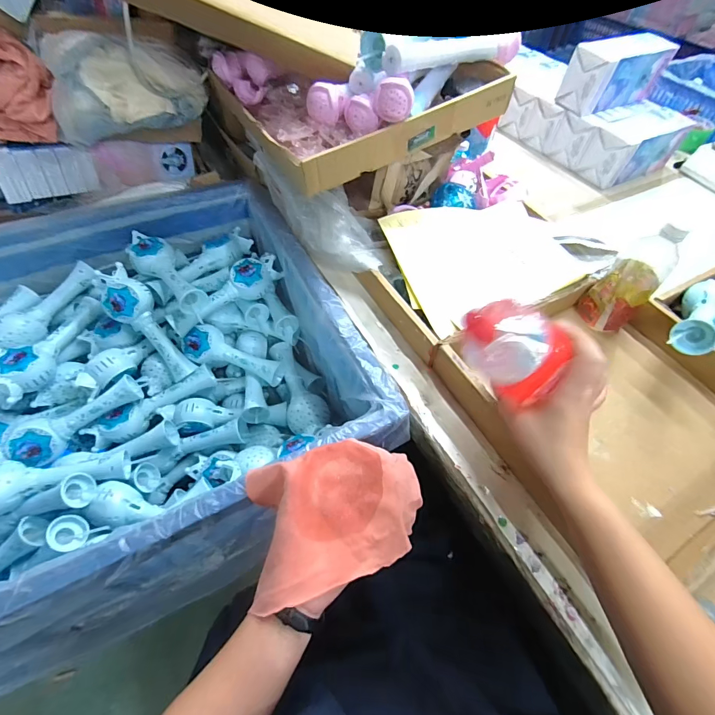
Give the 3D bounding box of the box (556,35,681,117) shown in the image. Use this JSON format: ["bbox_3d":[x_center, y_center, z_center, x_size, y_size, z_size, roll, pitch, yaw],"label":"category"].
[{"bbox_3d":[0.592,-0.651,0.863,0.238,0.111,0.092,-22,59,-19],"label":"box"}]

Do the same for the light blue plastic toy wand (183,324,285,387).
[{"bbox_3d":[-0.238,-0.007,0.729,0.192,0.057,0.071,16,55,7],"label":"light blue plastic toy wand"}]

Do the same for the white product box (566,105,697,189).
[{"bbox_3d":[0.646,-0.504,0.891,0.225,0.102,0.114,-22,59,-18],"label":"white product box"}]

